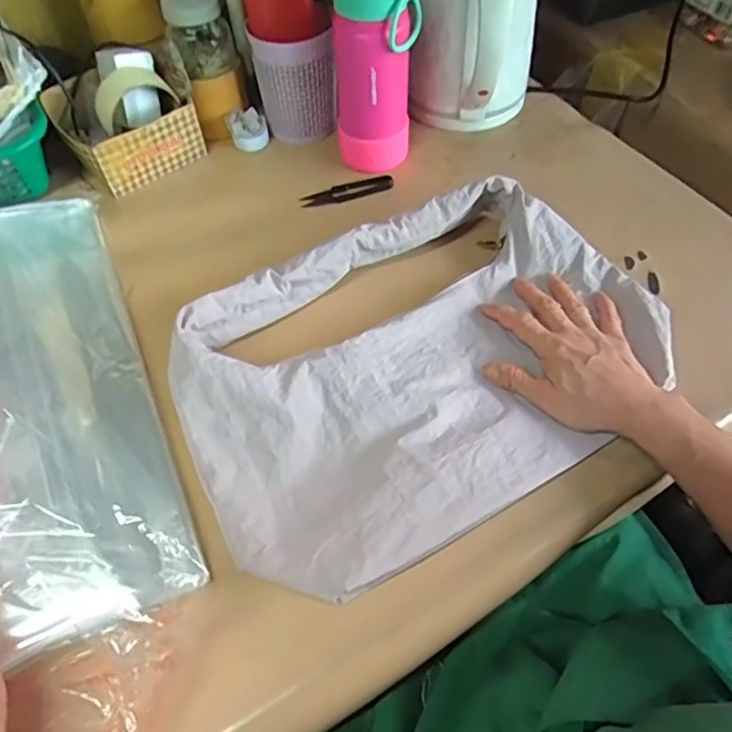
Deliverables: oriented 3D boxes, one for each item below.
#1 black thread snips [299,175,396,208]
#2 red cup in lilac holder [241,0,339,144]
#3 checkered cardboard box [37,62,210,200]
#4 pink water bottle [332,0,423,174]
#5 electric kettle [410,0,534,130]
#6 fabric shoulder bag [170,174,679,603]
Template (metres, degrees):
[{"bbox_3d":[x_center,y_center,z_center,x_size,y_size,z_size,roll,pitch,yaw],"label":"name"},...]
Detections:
[{"bbox_3d":[-0.020,-0.188,0.633,0.099,0.013,0.023,-12,57,-7],"label":"black thread snips"},{"bbox_3d":[-0.082,-0.337,0.628,0.084,0.169,0.076,-6,56,-4],"label":"red cup in lilac holder"},{"bbox_3d":[-0.270,-0.270,0.660,0.133,0.064,0.139,-34,62,-20],"label":"checkered cardboard box"},{"bbox_3d":[0.007,-0.296,0.581,0.066,0.204,0.066,31,62,20],"label":"pink water bottle"},{"bbox_3d":[0.115,-0.357,0.618,0.134,0.213,0.157,9,56,7],"label":"electric kettle"},{"bbox_3d":[0.052,-0.010,0.476,0.392,0.046,0.263,-27,60,-17],"label":"fabric shoulder bag"}]

